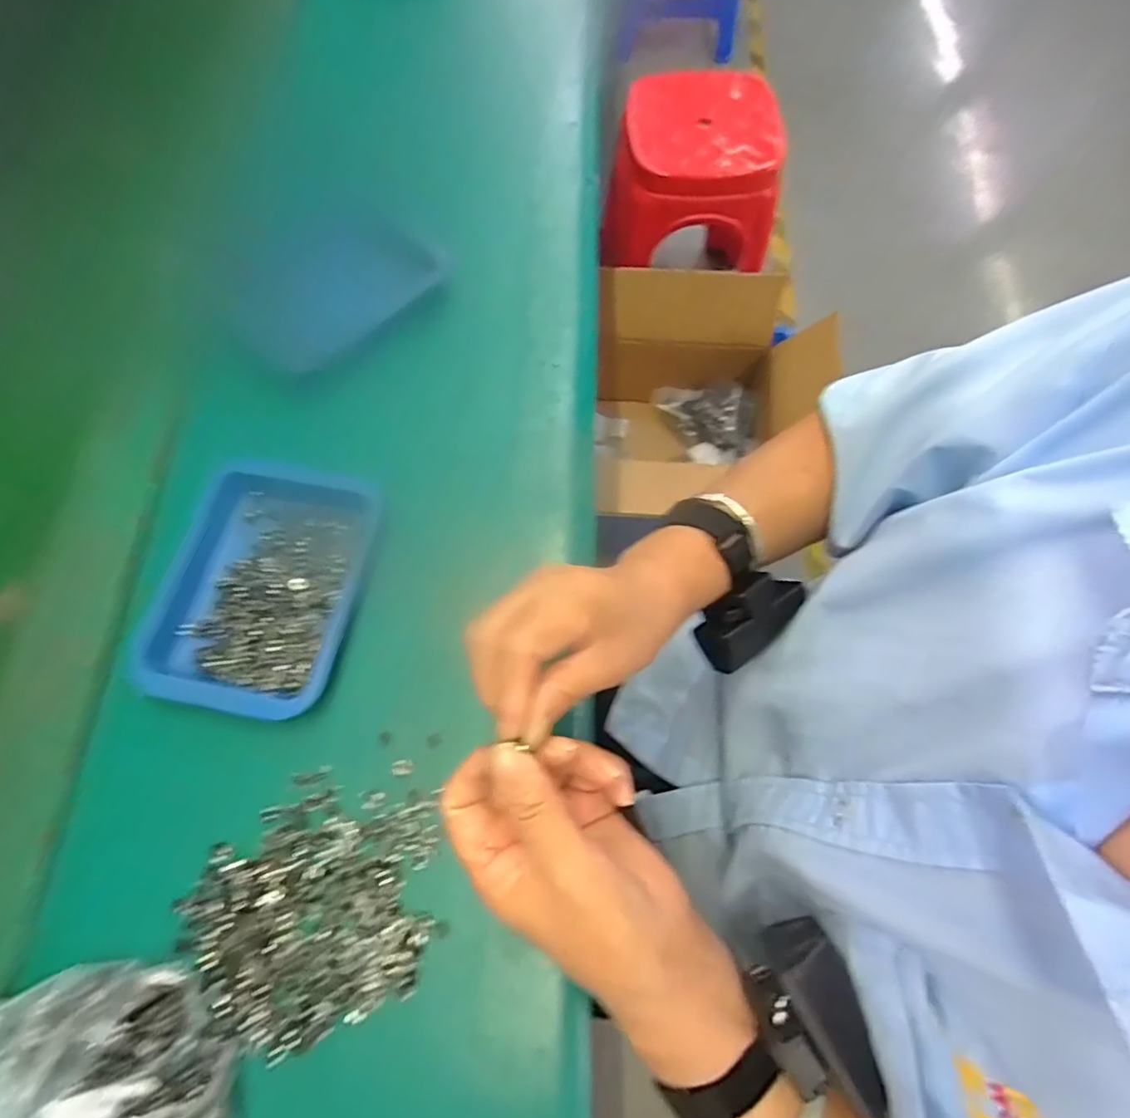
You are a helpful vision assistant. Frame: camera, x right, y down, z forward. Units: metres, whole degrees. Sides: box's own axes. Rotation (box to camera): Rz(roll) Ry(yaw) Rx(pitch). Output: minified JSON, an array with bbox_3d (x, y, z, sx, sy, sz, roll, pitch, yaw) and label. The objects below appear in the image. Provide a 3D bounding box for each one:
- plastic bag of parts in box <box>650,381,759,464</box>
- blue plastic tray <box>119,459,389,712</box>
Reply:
[{"bbox_3d":[0.276,-0.273,1.196,0.194,0.079,0.159,7,70,2],"label":"plastic bag of parts in box"},{"bbox_3d":[-0.196,0.014,0.377,0.124,0.021,0.155,10,71,4],"label":"blue plastic tray"}]

